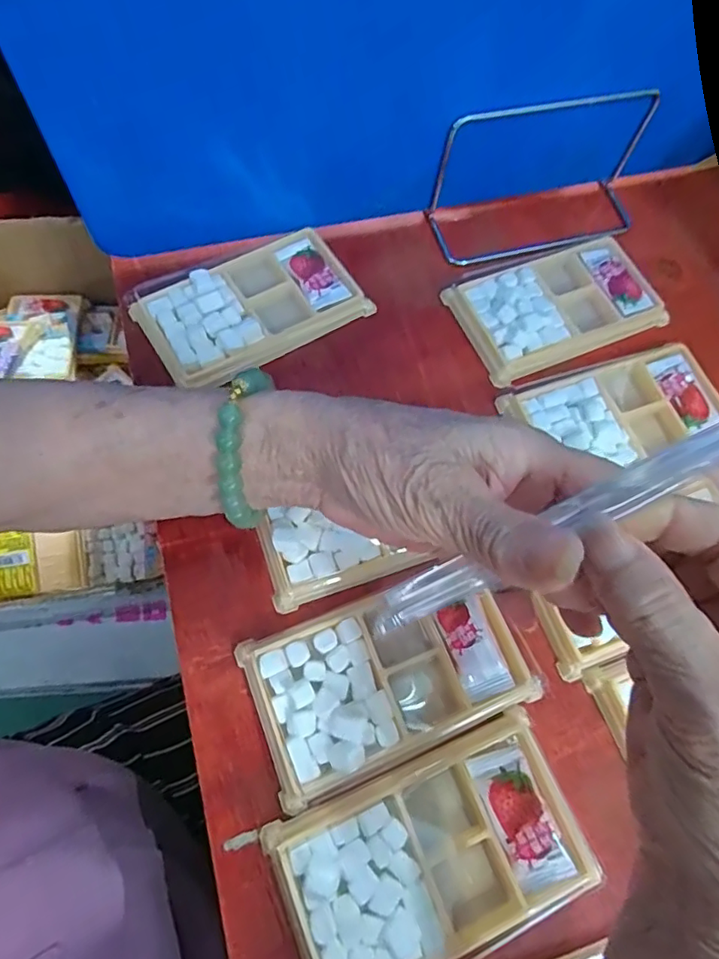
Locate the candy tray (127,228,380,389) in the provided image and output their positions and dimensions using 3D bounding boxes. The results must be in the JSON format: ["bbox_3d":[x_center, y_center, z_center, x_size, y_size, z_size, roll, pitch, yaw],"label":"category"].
[{"bbox_3d":[-0.069,-0.112,0.357,0.132,0.018,0.081,-32,74,-14],"label":"candy tray"}]

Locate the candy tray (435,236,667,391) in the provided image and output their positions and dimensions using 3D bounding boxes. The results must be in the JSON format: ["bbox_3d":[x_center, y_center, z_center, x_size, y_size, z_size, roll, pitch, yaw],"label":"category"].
[{"bbox_3d":[0.134,-0.116,0.373,0.134,0.013,0.079,-19,72,-10],"label":"candy tray"}]

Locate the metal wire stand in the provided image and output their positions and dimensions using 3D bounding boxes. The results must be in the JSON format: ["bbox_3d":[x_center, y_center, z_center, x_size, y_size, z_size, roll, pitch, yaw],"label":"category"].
[{"bbox_3d":[0.130,-0.196,0.379,0.150,0.086,0.055,-12,71,-8],"label":"metal wire stand"}]

